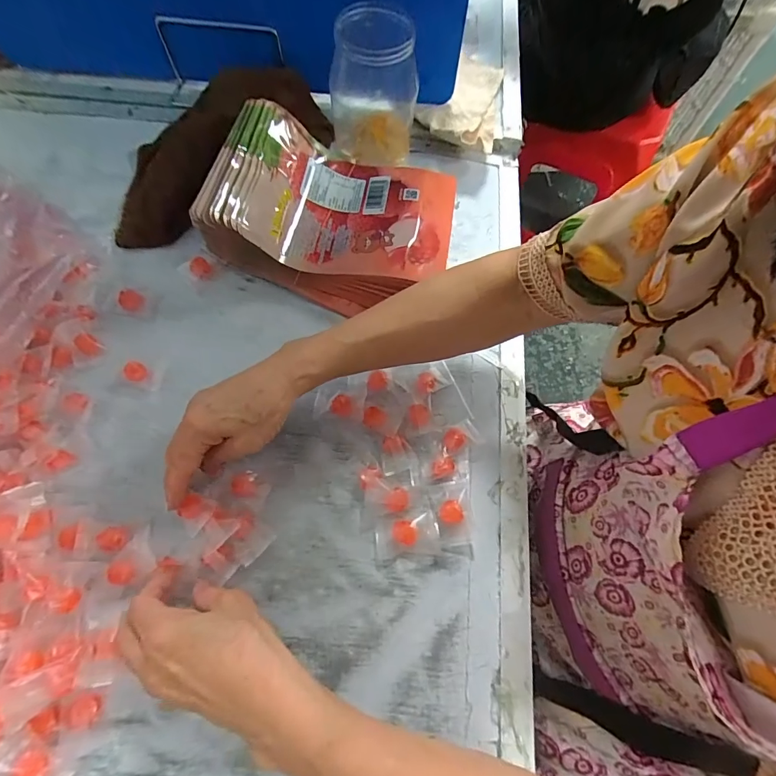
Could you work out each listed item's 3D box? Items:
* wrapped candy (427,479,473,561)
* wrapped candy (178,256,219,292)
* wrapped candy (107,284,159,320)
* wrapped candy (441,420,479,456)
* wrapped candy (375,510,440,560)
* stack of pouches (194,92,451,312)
[{"bbox_3d":[0.056,0.113,0.364,0.033,0.014,0.062,-2,68,-4],"label":"wrapped candy"},{"bbox_3d":[-0.205,-0.128,0.455,0.033,0.009,0.036,-39,74,-16],"label":"wrapped candy"},{"bbox_3d":[-0.271,-0.094,0.441,0.053,0.008,0.033,9,67,1],"label":"wrapped candy"},{"bbox_3d":[0.066,0.047,0.391,0.044,0.018,0.025,-26,71,-12],"label":"wrapped candy"},{"bbox_3d":[0.017,0.126,0.360,0.053,0.011,0.034,-3,68,-4],"label":"wrapped candy"},{"bbox_3d":[-0.049,-0.195,0.444,0.244,0.093,0.189,19,68,5],"label":"stack of pouches"}]

